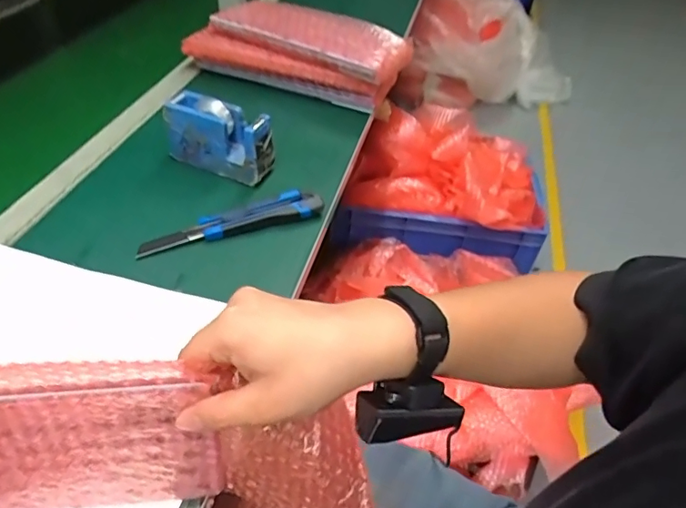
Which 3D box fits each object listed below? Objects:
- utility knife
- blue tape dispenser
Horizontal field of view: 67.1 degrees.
[{"bbox_3d":[-0.124,-0.039,0.583,0.207,0.020,0.030,-15,47,-21],"label":"utility knife"},{"bbox_3d":[-0.155,-0.145,0.647,0.131,0.083,0.050,19,45,13],"label":"blue tape dispenser"}]

